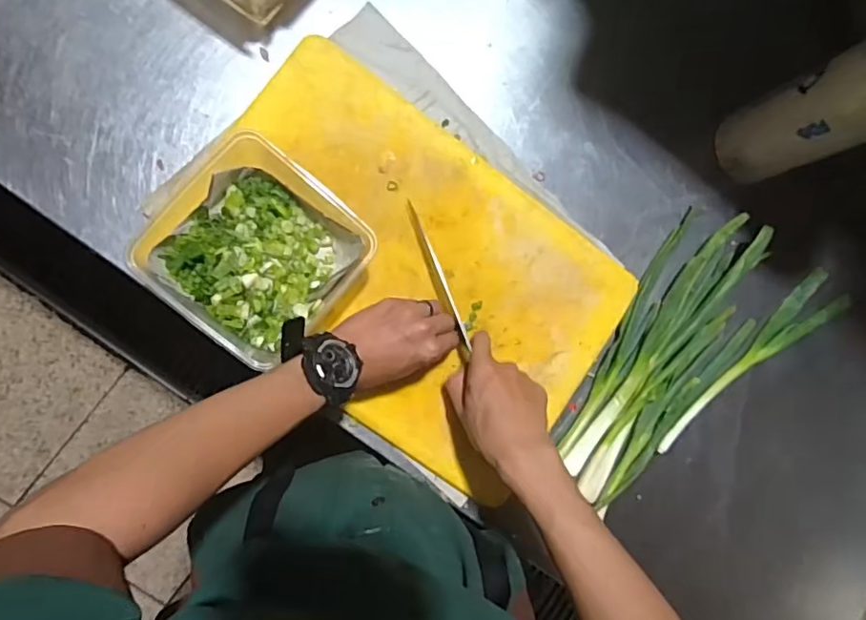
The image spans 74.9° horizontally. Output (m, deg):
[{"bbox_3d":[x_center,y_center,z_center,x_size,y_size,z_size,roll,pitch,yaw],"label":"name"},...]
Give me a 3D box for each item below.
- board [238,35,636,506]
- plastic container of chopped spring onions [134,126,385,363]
[{"bbox_3d":[-0.021,-0.034,0.585,0.437,0.018,0.293,36,83,-7],"label":"board"},{"bbox_3d":[-0.165,-0.056,0.525,0.170,0.068,0.164,42,81,-7],"label":"plastic container of chopped spring onions"}]

